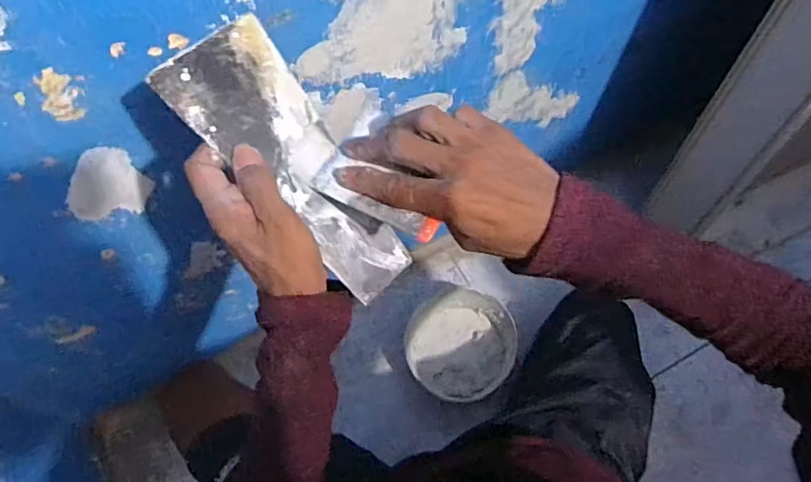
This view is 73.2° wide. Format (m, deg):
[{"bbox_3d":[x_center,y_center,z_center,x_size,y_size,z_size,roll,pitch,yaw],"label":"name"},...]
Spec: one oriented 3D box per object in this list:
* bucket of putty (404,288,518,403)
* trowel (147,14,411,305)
[{"bbox_3d":[0.093,0.181,0.949,0.185,0.082,0.176,0,66,1],"label":"bucket of putty"},{"bbox_3d":[-0.078,-0.048,0.392,0.079,0.010,0.209,-38,104,-15],"label":"trowel"}]

